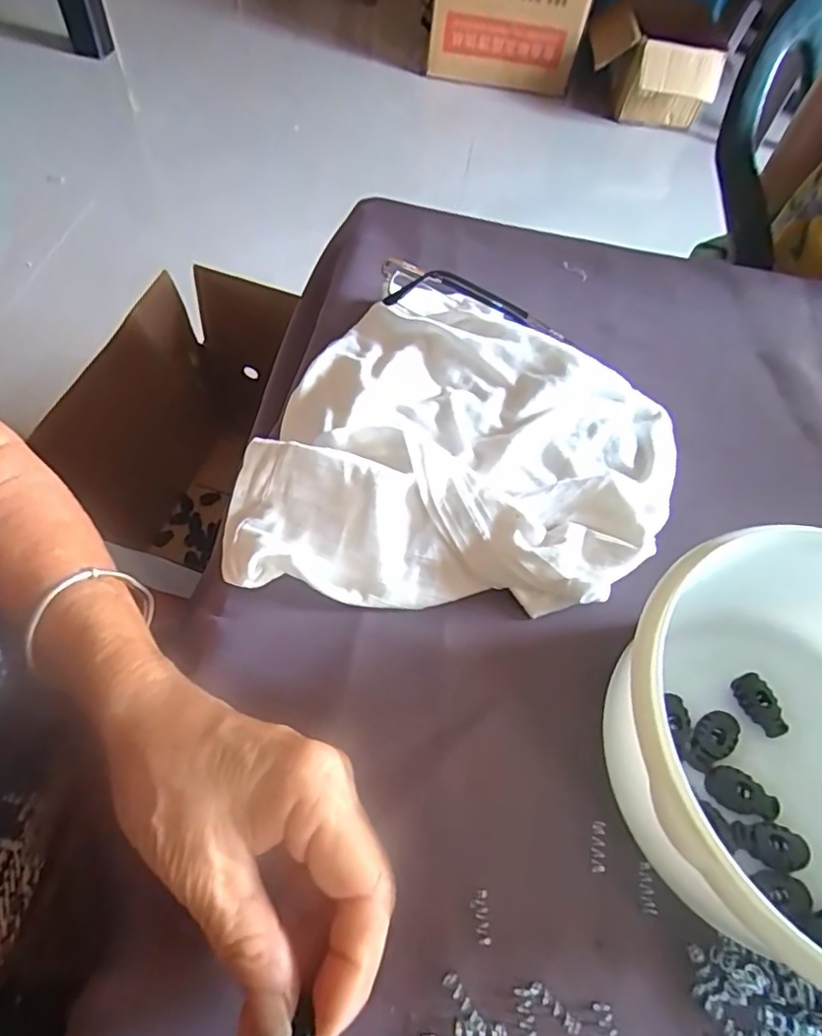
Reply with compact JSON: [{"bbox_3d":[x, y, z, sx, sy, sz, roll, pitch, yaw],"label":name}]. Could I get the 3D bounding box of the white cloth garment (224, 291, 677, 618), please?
[{"bbox_3d":[0.030,-0.040,0.325,0.226,0.038,0.190,11,58,0],"label":"white cloth garment"}]

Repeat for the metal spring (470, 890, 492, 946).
[{"bbox_3d":[0.027,0.152,0.227,0.006,0.004,0.017,-1,58,-4],"label":"metal spring"}]

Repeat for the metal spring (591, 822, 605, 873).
[{"bbox_3d":[0.077,0.134,0.242,0.006,0.004,0.018,8,58,2],"label":"metal spring"}]

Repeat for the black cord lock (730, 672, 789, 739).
[{"bbox_3d":[0.160,0.086,0.273,0.015,0.007,0.028,-22,63,-18],"label":"black cord lock"}]

